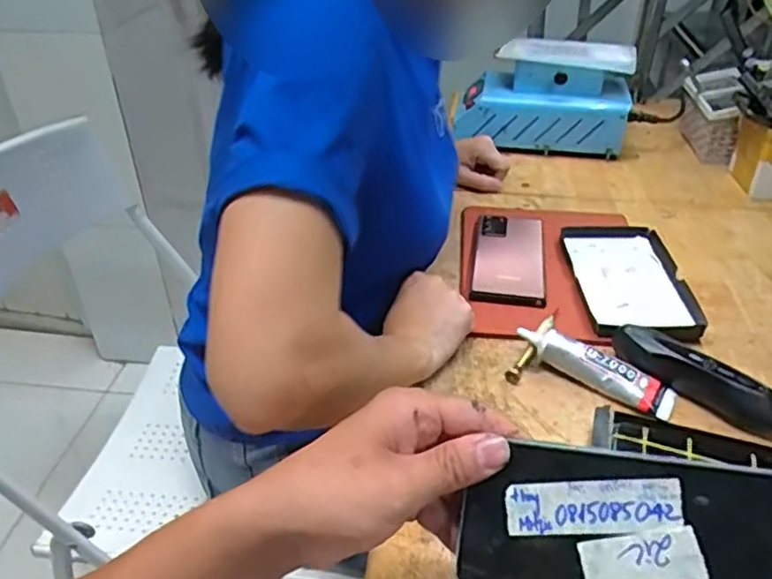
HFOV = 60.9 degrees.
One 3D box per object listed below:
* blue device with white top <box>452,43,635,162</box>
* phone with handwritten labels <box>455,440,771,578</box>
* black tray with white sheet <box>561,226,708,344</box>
[{"bbox_3d":[0.224,-0.274,0.948,0.241,0.144,0.093,7,37,10],"label":"blue device with white top"},{"bbox_3d":[0.115,0.113,0.298,0.144,0.005,0.074,0,70,23],"label":"phone with handwritten labels"},{"bbox_3d":[0.254,-0.011,0.691,0.110,0.017,0.191,-1,36,0],"label":"black tray with white sheet"}]

